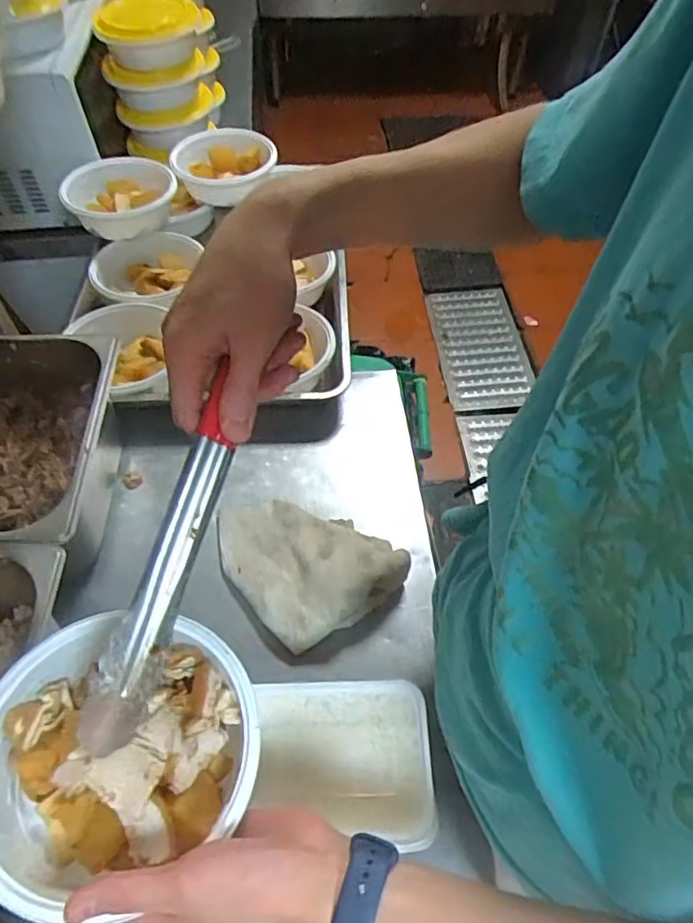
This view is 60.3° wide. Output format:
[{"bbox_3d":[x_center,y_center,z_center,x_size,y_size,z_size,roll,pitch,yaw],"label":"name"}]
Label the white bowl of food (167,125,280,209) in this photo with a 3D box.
[{"bbox_3d":[-0.206,-0.501,1.011,0.166,0.058,0.163,1,55,-1],"label":"white bowl of food"}]

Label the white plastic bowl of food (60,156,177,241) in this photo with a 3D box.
[{"bbox_3d":[-0.358,-0.411,0.959,0.167,0.075,0.159,1,55,-1],"label":"white plastic bowl of food"}]

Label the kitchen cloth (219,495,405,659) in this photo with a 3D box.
[{"bbox_3d":[-0.049,0.091,0.644,0.155,0.055,0.192,-34,63,-22],"label":"kitchen cloth"}]

